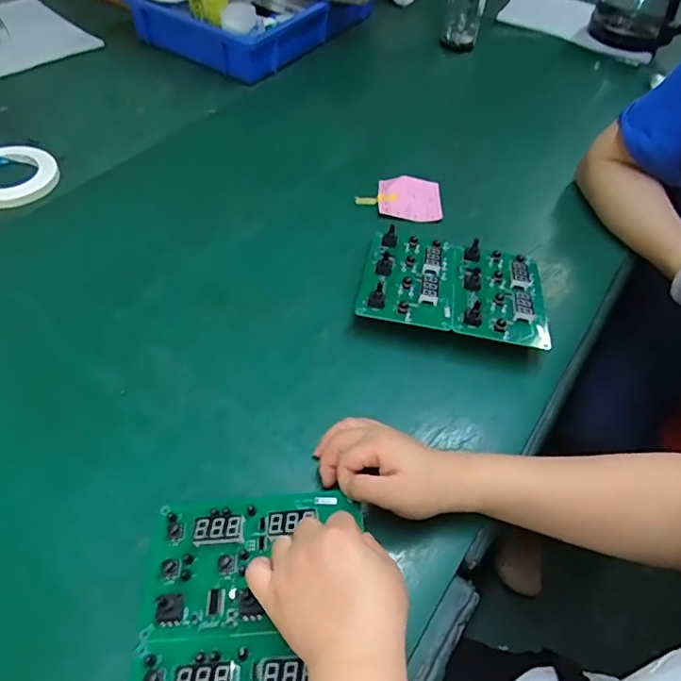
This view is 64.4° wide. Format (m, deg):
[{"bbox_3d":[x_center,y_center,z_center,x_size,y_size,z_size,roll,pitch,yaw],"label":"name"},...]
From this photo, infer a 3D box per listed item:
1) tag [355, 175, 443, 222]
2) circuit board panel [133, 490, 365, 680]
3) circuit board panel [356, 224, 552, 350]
[{"bbox_3d":[0.080,-0.191,0.724,0.110,0.013,0.082,5,52,0],"label":"tag"},{"bbox_3d":[-0.072,0.207,0.382,0.140,0.027,0.201,1,52,-3],"label":"circuit board panel"},{"bbox_3d":[0.127,-0.064,0.610,0.200,0.035,0.163,10,52,3],"label":"circuit board panel"}]

